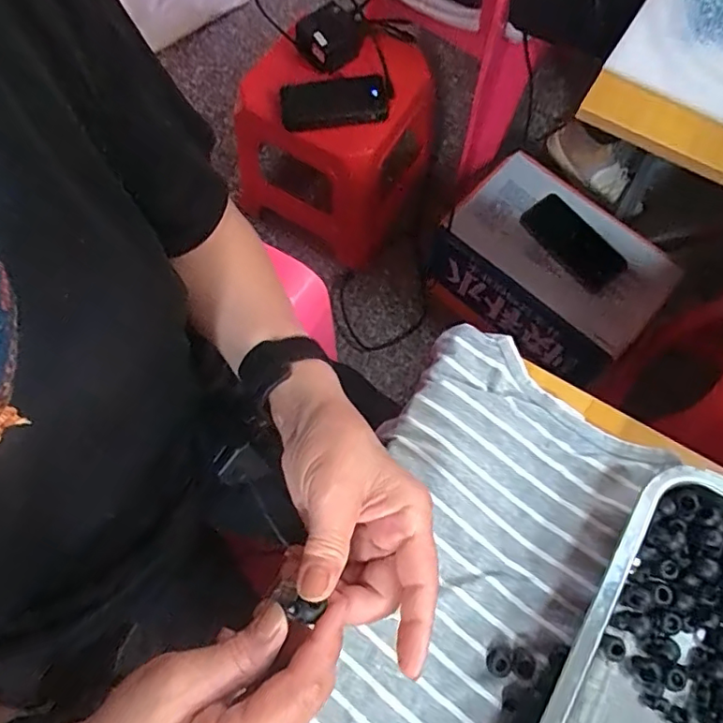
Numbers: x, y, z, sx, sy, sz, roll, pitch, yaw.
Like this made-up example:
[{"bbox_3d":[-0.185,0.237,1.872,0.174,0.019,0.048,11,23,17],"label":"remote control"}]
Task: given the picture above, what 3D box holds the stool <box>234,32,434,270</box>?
[{"bbox_3d":[-0.026,-0.372,0.944,0.268,0.271,0.270,36,75,12],"label":"stool"}]

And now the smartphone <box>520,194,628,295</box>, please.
[{"bbox_3d":[0.326,-0.183,0.850,0.082,0.011,0.168,-37,75,-11],"label":"smartphone"}]

